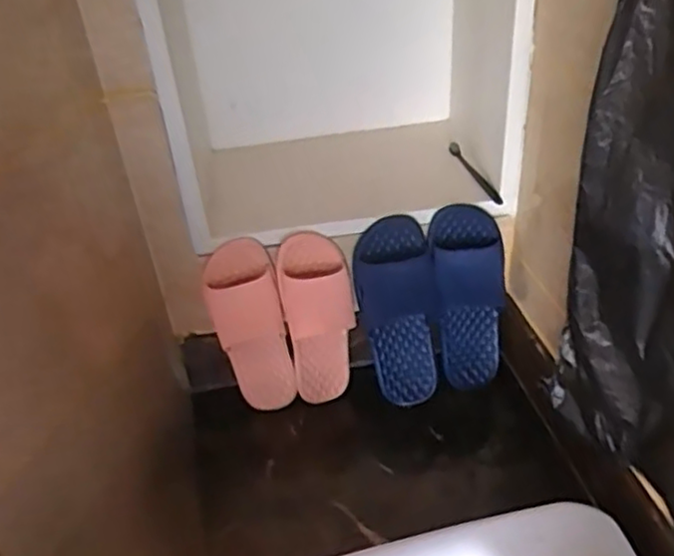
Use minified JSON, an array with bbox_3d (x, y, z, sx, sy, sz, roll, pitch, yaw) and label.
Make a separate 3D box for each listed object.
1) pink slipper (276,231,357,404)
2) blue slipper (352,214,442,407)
[{"bbox_3d":[-0.025,0.067,1.007,0.099,0.250,0.085,-7,38,-1],"label":"pink slipper"},{"bbox_3d":[0.088,0.054,0.992,0.104,0.274,0.057,-9,17,-4],"label":"blue slipper"}]

